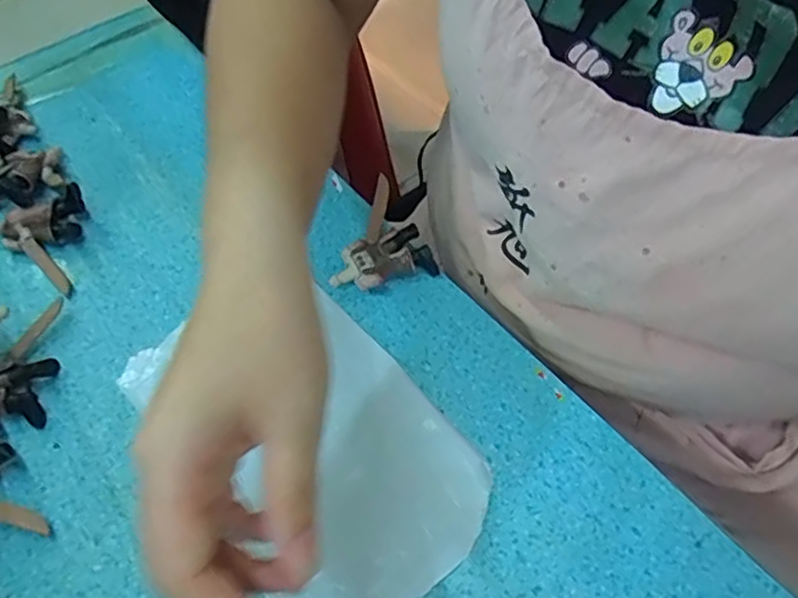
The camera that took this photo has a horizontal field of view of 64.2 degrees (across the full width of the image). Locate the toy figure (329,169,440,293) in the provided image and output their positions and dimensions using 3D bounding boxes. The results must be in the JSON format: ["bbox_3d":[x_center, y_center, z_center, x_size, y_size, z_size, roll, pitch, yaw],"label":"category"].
[{"bbox_3d":[-0.019,-0.034,0.384,0.058,0.021,0.069,-24,57,-14],"label":"toy figure"}]

